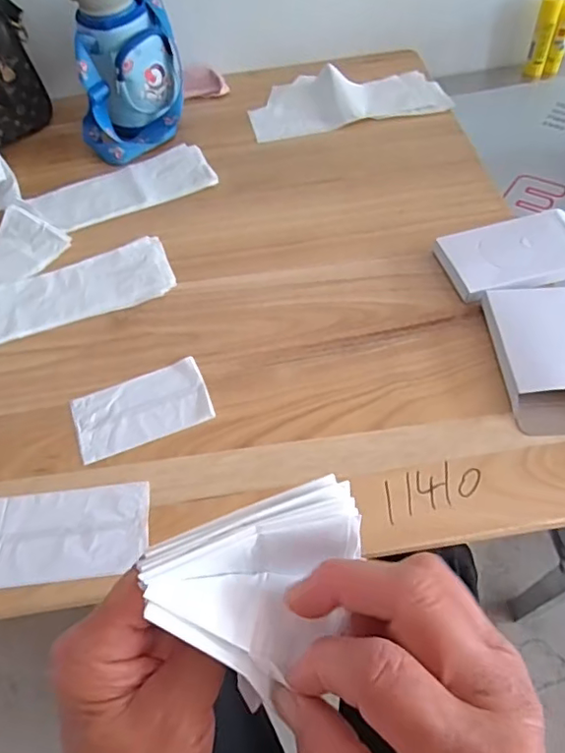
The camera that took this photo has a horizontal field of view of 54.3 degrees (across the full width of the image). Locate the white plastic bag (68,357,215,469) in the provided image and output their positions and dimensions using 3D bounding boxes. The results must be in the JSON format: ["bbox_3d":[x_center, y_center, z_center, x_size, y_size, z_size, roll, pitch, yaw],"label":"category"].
[{"bbox_3d":[-0.133,0.030,0.522,0.123,0.004,0.072,-21,57,-10],"label":"white plastic bag"}]

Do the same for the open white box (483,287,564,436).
[{"bbox_3d":[0.247,-0.020,0.513,0.087,0.020,0.153,-3,56,2],"label":"open white box"}]

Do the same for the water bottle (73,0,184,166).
[{"bbox_3d":[-0.204,-0.401,0.697,0.144,0.199,0.118,-14,56,-5],"label":"water bottle"}]

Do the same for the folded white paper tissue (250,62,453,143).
[{"bbox_3d":[0.090,-0.406,0.791,0.275,0.027,0.131,-11,56,-4],"label":"folded white paper tissue"}]

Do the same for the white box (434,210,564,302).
[{"bbox_3d":[0.253,-0.130,0.591,0.153,0.020,0.094,-13,56,-4],"label":"white box"}]

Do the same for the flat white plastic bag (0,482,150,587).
[{"bbox_3d":[-0.235,0.135,0.453,0.246,0.005,0.074,-7,56,0],"label":"flat white plastic bag"}]

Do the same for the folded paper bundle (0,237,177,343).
[{"bbox_3d":[-0.254,-0.093,0.610,0.258,0.010,0.091,-19,57,-8],"label":"folded paper bundle"}]

